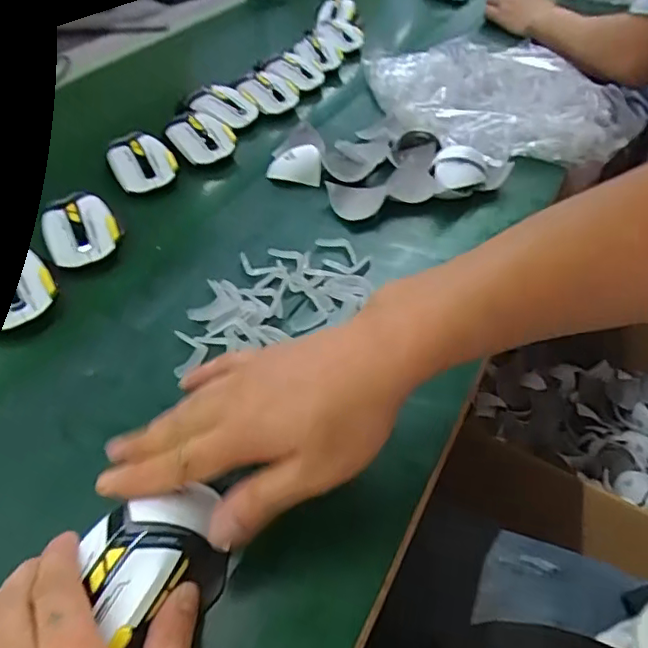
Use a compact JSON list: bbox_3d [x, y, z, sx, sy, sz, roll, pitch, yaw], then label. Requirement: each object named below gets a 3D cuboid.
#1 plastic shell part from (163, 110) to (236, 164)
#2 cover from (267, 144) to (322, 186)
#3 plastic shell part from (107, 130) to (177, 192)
[{"bbox_3d":[-0.140,-0.213,0.671,0.077,0.016,0.057,40,75,15],"label":"plastic shell part"},{"bbox_3d":[-0.031,-0.171,0.632,0.057,0.033,0.034,3,43,2],"label":"cover"},{"bbox_3d":[-0.198,-0.175,0.632,0.064,0.020,0.080,-35,75,-19],"label":"plastic shell part"}]

